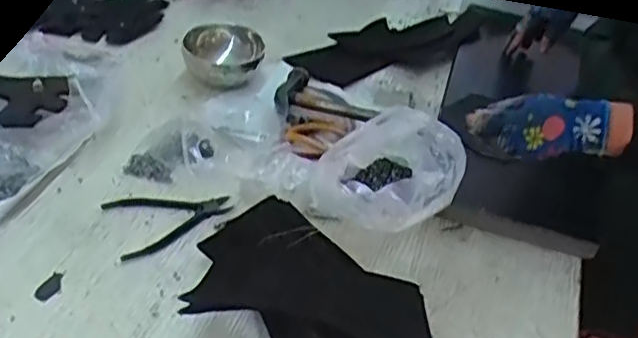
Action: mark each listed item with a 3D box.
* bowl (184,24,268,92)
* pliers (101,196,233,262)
[{"bbox_3d":[-0.144,-0.165,1.007,0.121,0.077,0.117,0,40,-10],"label":"bowl"},{"bbox_3d":[-0.169,0.053,0.780,0.144,0.016,0.090,-11,44,-23],"label":"pliers"}]

